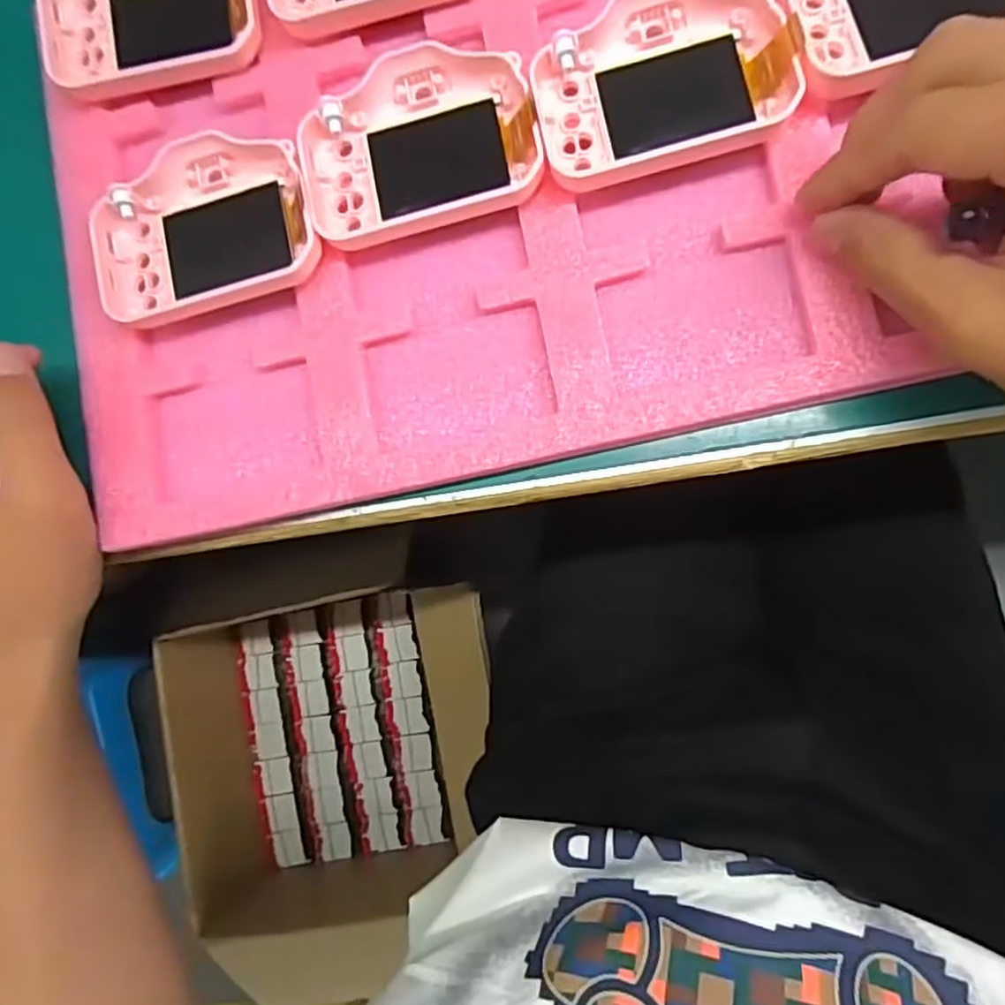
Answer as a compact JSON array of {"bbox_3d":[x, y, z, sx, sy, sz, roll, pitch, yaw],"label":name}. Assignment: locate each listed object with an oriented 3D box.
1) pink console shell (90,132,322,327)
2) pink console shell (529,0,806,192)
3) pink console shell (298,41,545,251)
[{"bbox_3d":[-0.109,-0.102,0.254,0.082,0.016,0.057,-16,84,7],"label":"pink console shell"},{"bbox_3d":[0.053,-0.143,0.232,0.083,0.011,0.059,-12,85,7],"label":"pink console shell"},{"bbox_3d":[-0.030,-0.128,0.244,0.082,0.013,0.058,-14,84,7],"label":"pink console shell"}]

